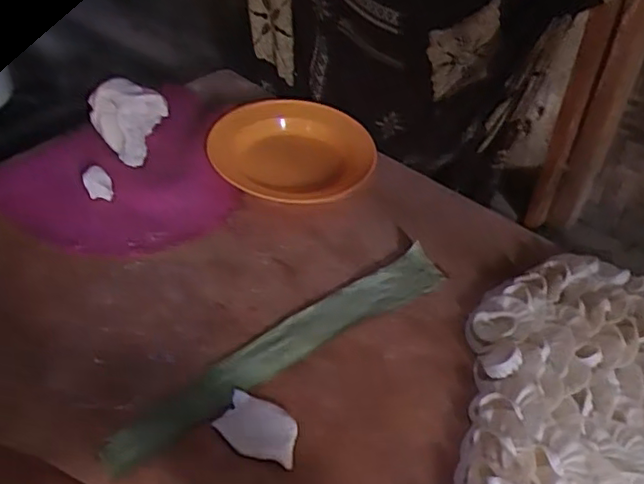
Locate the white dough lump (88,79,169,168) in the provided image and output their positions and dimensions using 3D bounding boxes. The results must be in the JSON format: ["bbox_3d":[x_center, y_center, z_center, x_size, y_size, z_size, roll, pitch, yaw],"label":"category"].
[{"bbox_3d":[-0.271,-0.169,0.875,0.099,0.074,0.087,14,45,12],"label":"white dough lump"}]

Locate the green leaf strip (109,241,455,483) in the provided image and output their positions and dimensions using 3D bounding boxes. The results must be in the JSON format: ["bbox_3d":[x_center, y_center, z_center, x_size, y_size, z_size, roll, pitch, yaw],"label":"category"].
[{"bbox_3d":[-0.036,0.109,0.685,0.411,0.013,0.058,-27,51,-27],"label":"green leaf strip"}]

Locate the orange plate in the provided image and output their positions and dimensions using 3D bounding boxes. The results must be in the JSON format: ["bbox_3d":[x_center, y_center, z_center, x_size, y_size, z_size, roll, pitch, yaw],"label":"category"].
[{"bbox_3d":[-0.036,-0.125,0.882,0.223,0.033,0.212,-7,45,-9],"label":"orange plate"}]

